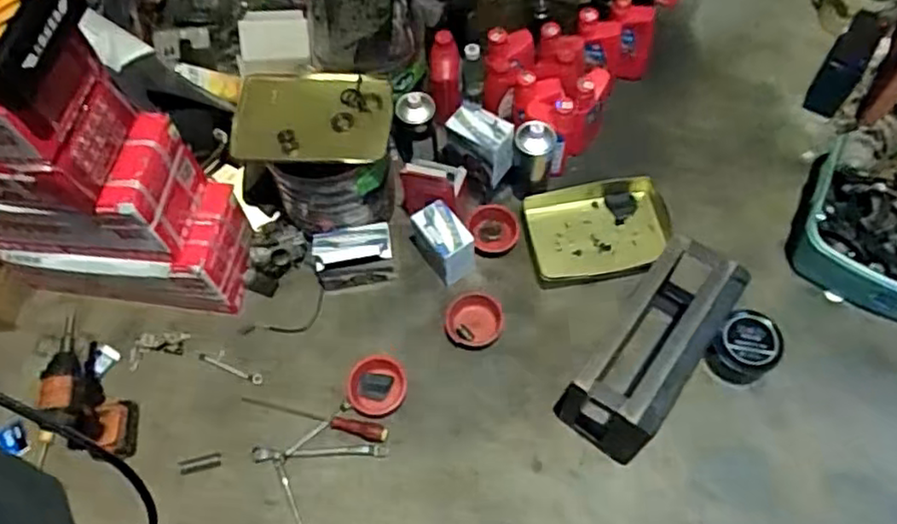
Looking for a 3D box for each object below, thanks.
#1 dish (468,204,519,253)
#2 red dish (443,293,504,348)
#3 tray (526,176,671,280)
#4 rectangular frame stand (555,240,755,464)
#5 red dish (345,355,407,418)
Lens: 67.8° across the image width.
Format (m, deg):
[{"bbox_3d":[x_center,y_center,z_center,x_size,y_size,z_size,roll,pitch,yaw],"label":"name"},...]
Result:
[{"bbox_3d":[0.104,-0.077,1.527,0.110,0.043,0.104,-1,62,3],"label":"dish"},{"bbox_3d":[0.052,0.120,1.383,0.117,0.028,0.104,-6,62,0],"label":"red dish"},{"bbox_3d":[0.331,-0.066,1.456,0.314,0.052,0.223,-12,62,-3],"label":"tray"},{"bbox_3d":[0.370,0.146,1.224,0.168,0.268,0.375,32,69,18],"label":"rectangular frame stand"},{"bbox_3d":[-0.143,0.246,1.327,0.116,0.029,0.114,-1,62,3],"label":"red dish"}]

